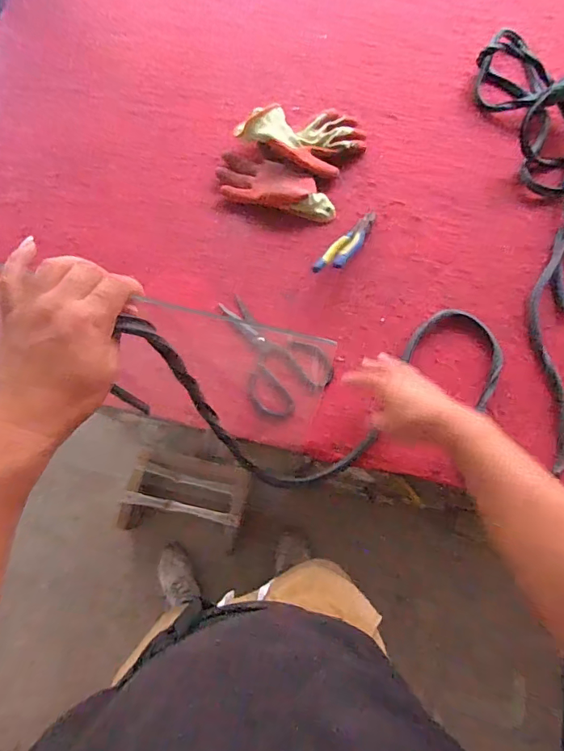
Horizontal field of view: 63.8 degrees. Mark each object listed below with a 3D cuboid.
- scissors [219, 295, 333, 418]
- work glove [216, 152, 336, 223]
[{"bbox_3d":[-0.024,-0.044,0.748,0.127,0.017,0.220,-38,78,-10],"label":"scissors"},{"bbox_3d":[-0.014,-0.341,0.814,0.229,0.032,0.097,22,76,6],"label":"work glove"}]

